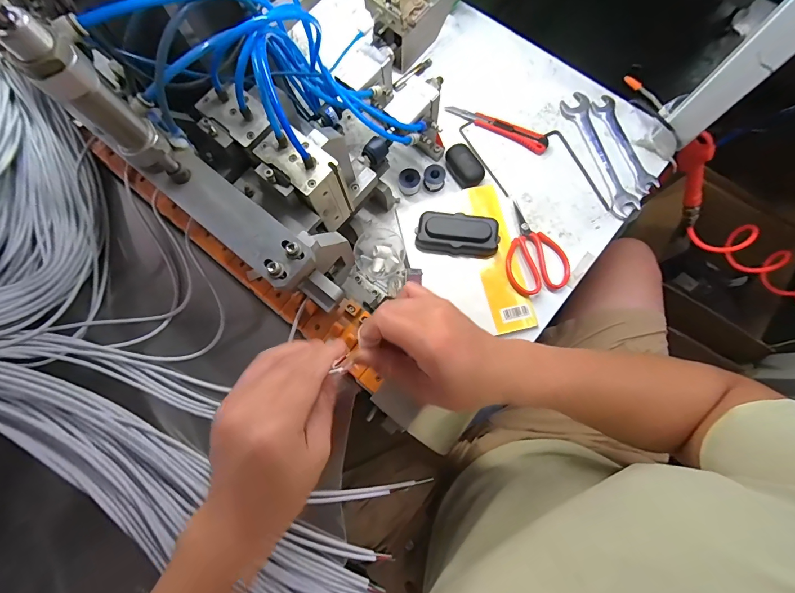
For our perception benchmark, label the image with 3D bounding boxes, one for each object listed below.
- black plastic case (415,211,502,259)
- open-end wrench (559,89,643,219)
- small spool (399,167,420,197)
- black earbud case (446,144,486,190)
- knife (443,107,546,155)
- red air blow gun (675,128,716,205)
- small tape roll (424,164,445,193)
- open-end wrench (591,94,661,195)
[{"bbox_3d":[0.080,-0.083,0.482,0.107,0.033,0.051,6,78,3],"label":"black plastic case"},{"bbox_3d":[0.288,-0.205,0.515,0.040,0.006,0.195,-17,78,-2],"label":"open-end wrench"},{"bbox_3d":[0.016,-0.164,0.506,0.029,0.022,0.036,-17,78,-2],"label":"small spool"},{"bbox_3d":[0.093,-0.184,0.507,0.032,0.027,0.063,-32,79,-5],"label":"black earbud case"},{"bbox_3d":[0.148,-0.251,0.527,0.152,0.010,0.027,30,80,8],"label":"knife"},{"bbox_3d":[0.466,-0.199,0.569,0.020,0.137,0.057,-39,42,-7],"label":"red air blow gun"},{"bbox_3d":[0.052,-0.165,0.504,0.029,0.024,0.028,8,78,3],"label":"small tape roll"},{"bbox_3d":[0.324,-0.218,0.515,0.030,0.010,0.158,-19,78,-2],"label":"open-end wrench"}]

